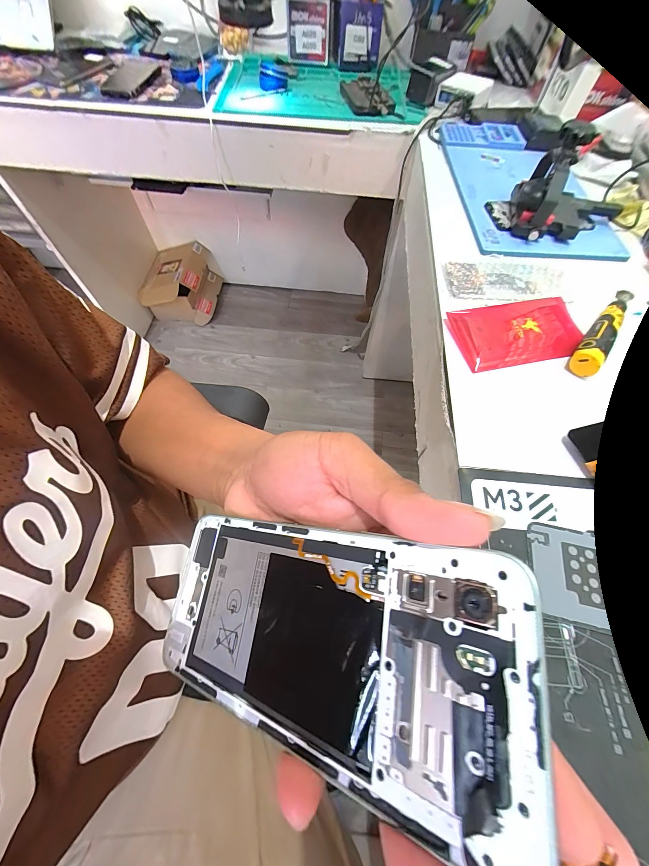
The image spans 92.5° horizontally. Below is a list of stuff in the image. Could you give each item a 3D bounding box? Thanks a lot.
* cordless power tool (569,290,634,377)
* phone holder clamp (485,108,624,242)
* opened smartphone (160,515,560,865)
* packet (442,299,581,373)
[{"bbox_3d":[0.334,-0.127,0.366,0.028,0.025,0.162,38,68,16],"label":"cordless power tool"},{"bbox_3d":[0.338,-0.355,0.434,0.145,0.109,0.141,-40,71,-20],"label":"phone holder clamp"},{"bbox_3d":[-0.011,0.077,0.124,0.161,0.004,0.074,-5,66,35],"label":"opened smartphone"},{"bbox_3d":[0.235,-0.121,0.375,0.161,0.014,0.086,-10,64,-7],"label":"packet"}]

